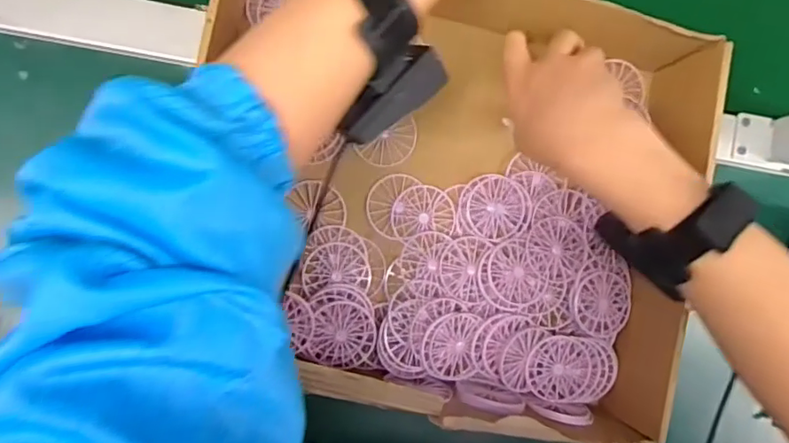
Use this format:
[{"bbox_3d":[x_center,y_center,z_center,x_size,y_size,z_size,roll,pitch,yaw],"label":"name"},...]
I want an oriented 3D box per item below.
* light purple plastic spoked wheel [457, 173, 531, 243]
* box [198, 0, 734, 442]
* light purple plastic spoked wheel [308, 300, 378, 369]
[{"bbox_3d":[0.080,-0.010,0.426,0.055,0.004,0.051,0,86,-4],"label":"light purple plastic spoked wheel"},{"bbox_3d":[0.045,-0.028,0.395,0.374,0.087,0.315,14,83,-7],"label":"box"},{"bbox_3d":[-0.038,0.084,0.401,0.045,0.010,0.047,1,85,-9],"label":"light purple plastic spoked wheel"}]

